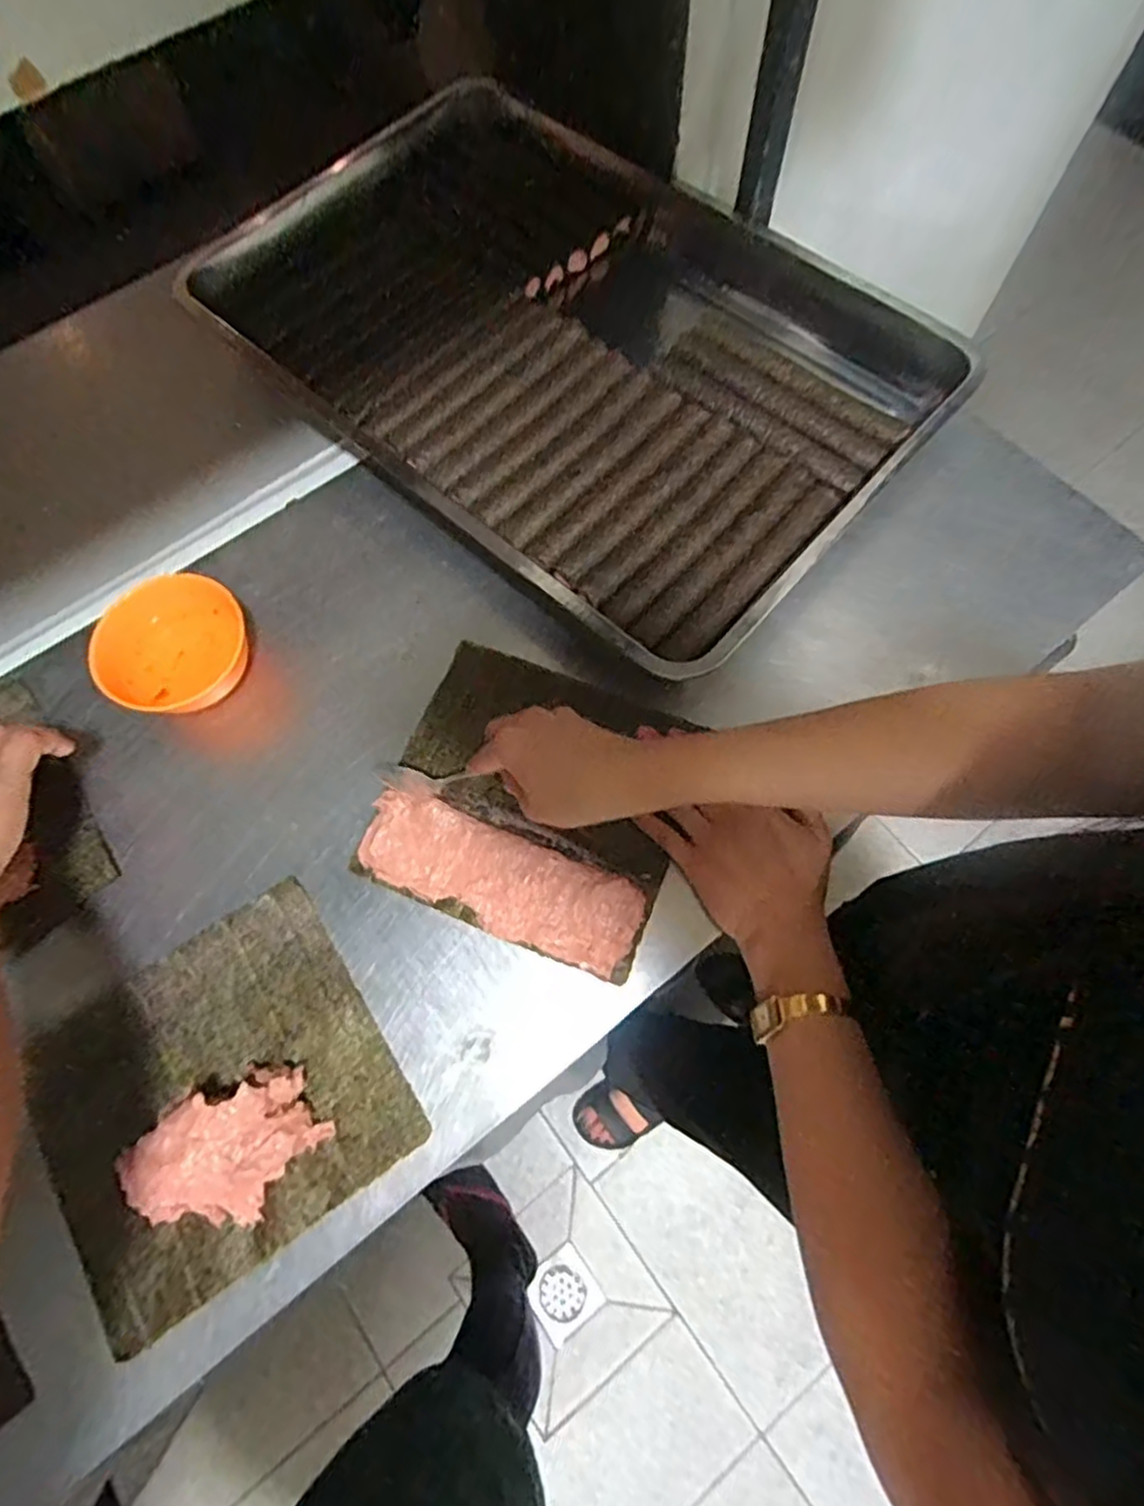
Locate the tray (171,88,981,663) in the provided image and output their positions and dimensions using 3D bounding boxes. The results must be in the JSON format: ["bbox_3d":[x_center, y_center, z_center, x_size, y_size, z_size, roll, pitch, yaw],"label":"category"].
[{"bbox_3d":[-0.012,-0.350,0.597,0.590,0.055,0.391,41,76,14],"label":"tray"}]

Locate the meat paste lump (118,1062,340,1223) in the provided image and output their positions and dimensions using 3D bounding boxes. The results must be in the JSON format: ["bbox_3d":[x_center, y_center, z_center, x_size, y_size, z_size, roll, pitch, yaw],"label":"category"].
[{"bbox_3d":[-0.198,0.230,0.401,0.098,0.029,0.072,-31,72,-10],"label":"meat paste lump"}]

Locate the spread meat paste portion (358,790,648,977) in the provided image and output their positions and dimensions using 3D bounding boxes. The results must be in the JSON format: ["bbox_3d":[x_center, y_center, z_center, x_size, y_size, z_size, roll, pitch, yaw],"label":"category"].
[{"bbox_3d":[-0.049,0.083,0.462,0.190,0.011,0.061,22,72,9],"label":"spread meat paste portion"}]

